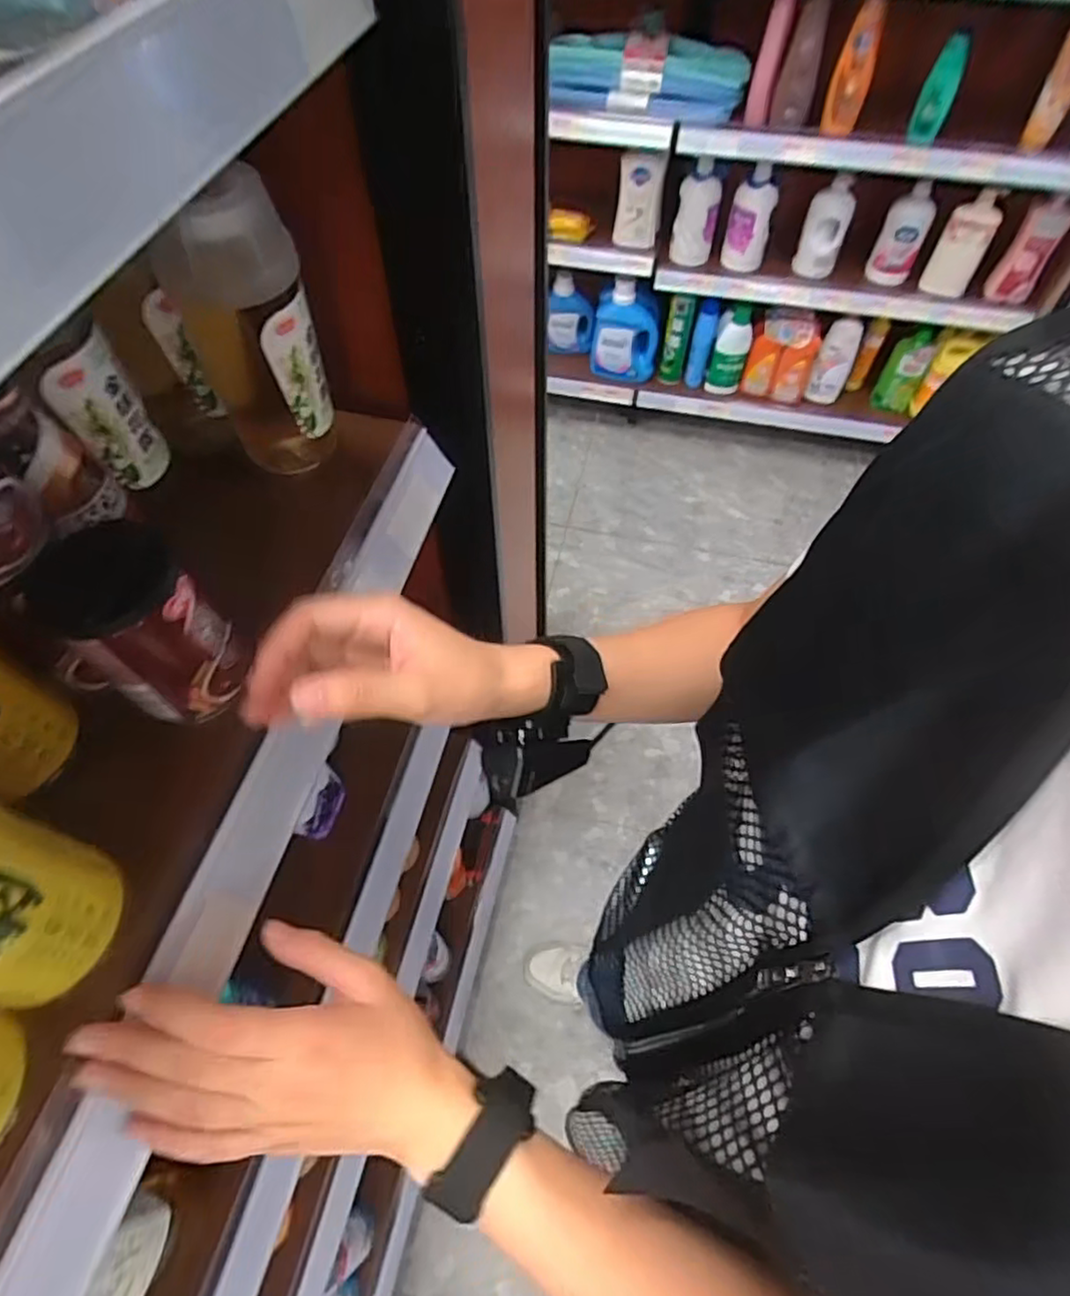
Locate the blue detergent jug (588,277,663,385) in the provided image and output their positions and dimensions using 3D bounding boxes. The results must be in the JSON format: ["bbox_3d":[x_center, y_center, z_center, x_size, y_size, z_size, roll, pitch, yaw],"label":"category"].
[{"bbox_3d":[0.232,-0.817,1.699,0.175,0.258,0.094,13,57,10],"label":"blue detergent jug"}]

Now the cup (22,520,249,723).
[{"bbox_3d":[-0.205,-0.012,0.347,0.075,0.087,0.067,39,65,24],"label":"cup"}]

